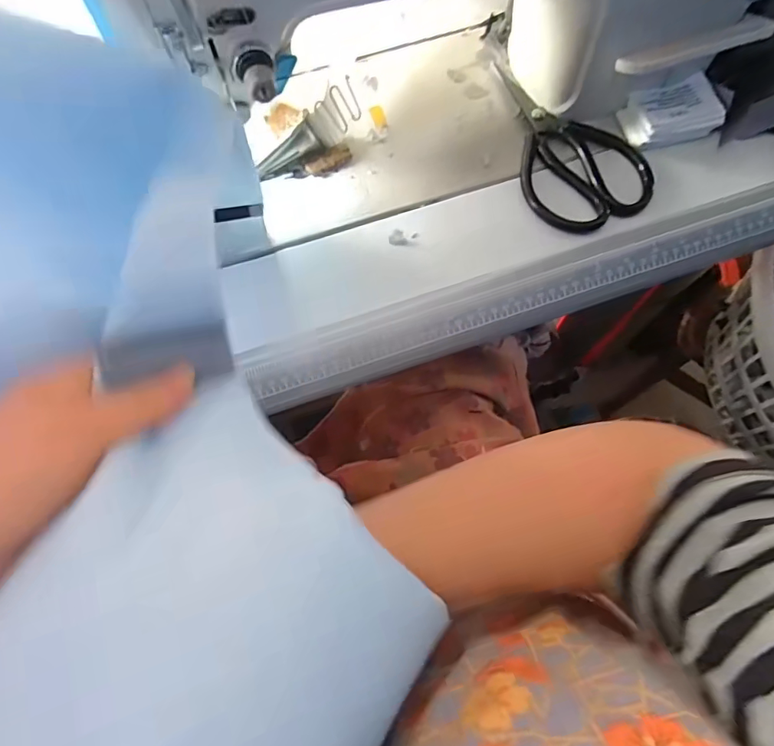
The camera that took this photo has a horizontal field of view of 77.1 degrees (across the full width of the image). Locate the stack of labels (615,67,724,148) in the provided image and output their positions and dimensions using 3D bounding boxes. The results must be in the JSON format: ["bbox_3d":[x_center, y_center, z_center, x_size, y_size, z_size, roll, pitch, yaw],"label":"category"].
[{"bbox_3d":[0.237,-0.218,0.404,0.067,0.022,0.049,-17,70,-5],"label":"stack of labels"}]

